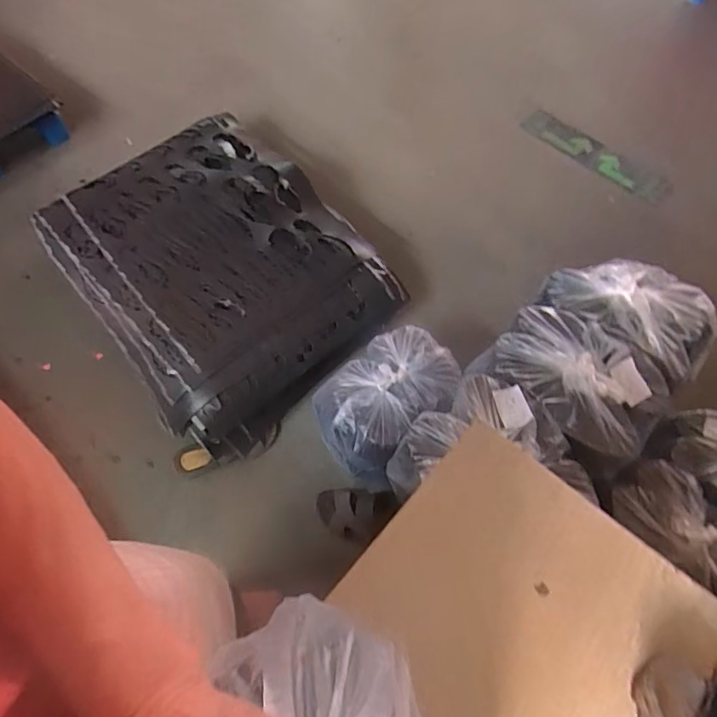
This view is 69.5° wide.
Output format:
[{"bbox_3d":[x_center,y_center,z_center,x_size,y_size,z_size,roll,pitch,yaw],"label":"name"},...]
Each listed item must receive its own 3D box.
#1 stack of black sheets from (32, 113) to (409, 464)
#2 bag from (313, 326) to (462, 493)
[{"bbox_3d":[-0.401,-0.263,1.433,0.687,0.184,0.936,-39,68,-19],"label":"stack of black sheets"},{"bbox_3d":[0.063,0.111,1.226,0.247,0.221,0.329,38,68,18],"label":"bag"}]

